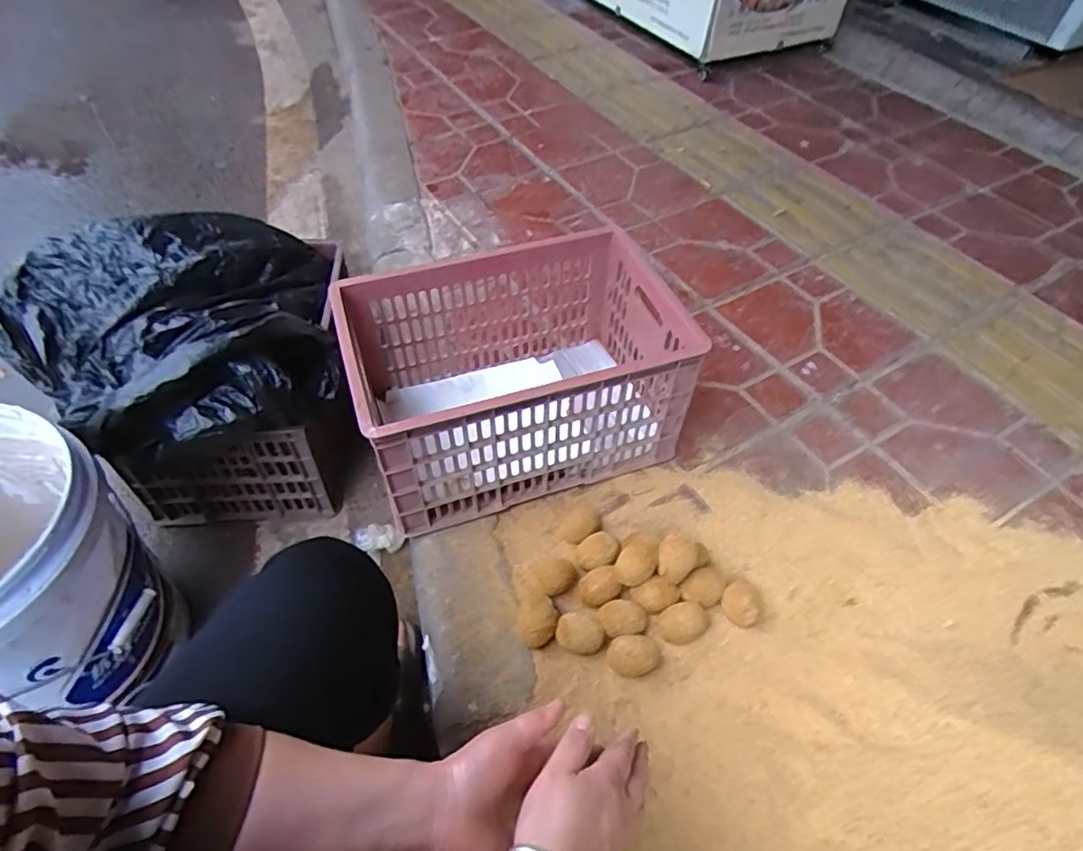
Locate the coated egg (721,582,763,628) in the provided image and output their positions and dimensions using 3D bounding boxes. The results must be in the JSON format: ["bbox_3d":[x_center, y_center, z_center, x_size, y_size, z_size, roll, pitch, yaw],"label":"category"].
[{"bbox_3d":[0.263,0.238,0.802,0.052,0.045,0.053,3,52,-4],"label":"coated egg"}]

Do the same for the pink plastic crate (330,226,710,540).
[{"bbox_3d":[-0.033,-0.077,0.922,0.467,0.244,0.298,-15,54,-12],"label":"pink plastic crate"}]

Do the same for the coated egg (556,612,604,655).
[{"bbox_3d":[0.048,0.267,0.777,0.060,0.044,0.046,4,52,1],"label":"coated egg"}]

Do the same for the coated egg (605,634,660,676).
[{"bbox_3d":[0.114,0.287,0.757,0.065,0.046,0.046,-5,53,-6],"label":"coated egg"}]

